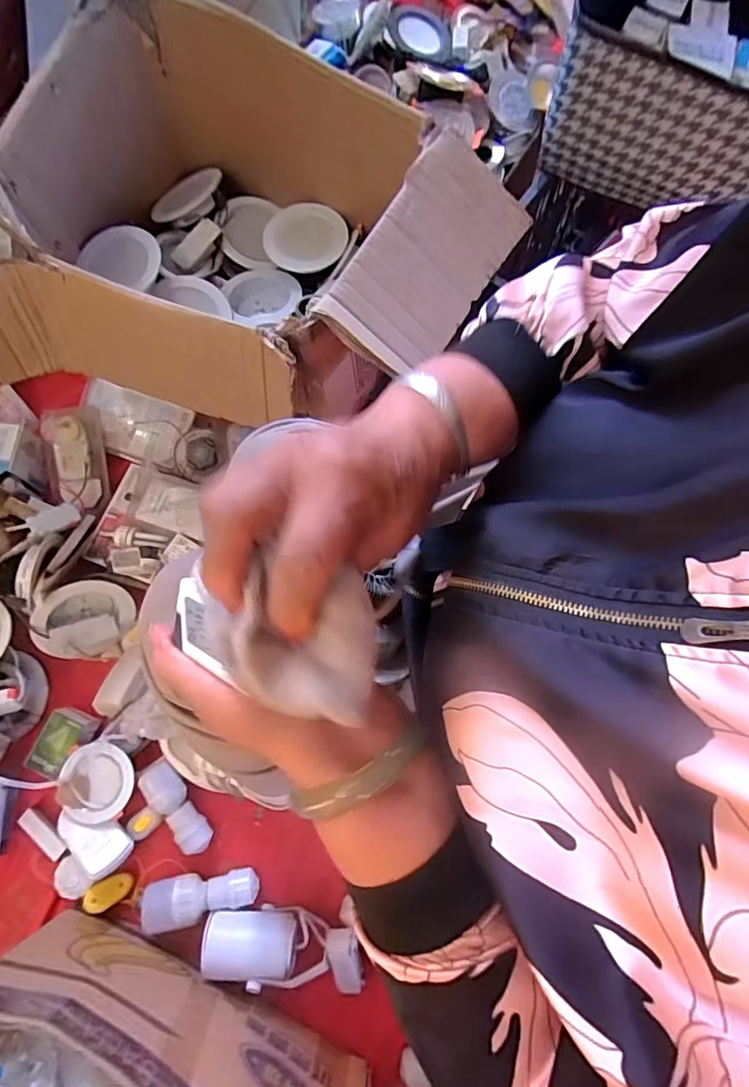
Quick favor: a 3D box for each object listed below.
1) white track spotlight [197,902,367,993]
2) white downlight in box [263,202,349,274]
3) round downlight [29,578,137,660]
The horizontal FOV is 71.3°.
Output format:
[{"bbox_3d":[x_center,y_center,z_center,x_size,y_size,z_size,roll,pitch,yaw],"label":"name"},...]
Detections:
[{"bbox_3d":[-0.116,0.510,0.655,0.199,0.066,0.078,2,74,0],"label":"white track spotlight"},{"bbox_3d":[-0.109,-0.491,0.838,0.132,0.029,0.116,-14,75,-5],"label":"white downlight in box"},{"bbox_3d":[-0.430,0.108,0.766,0.043,0.127,0.119,22,98,45],"label":"round downlight"}]

